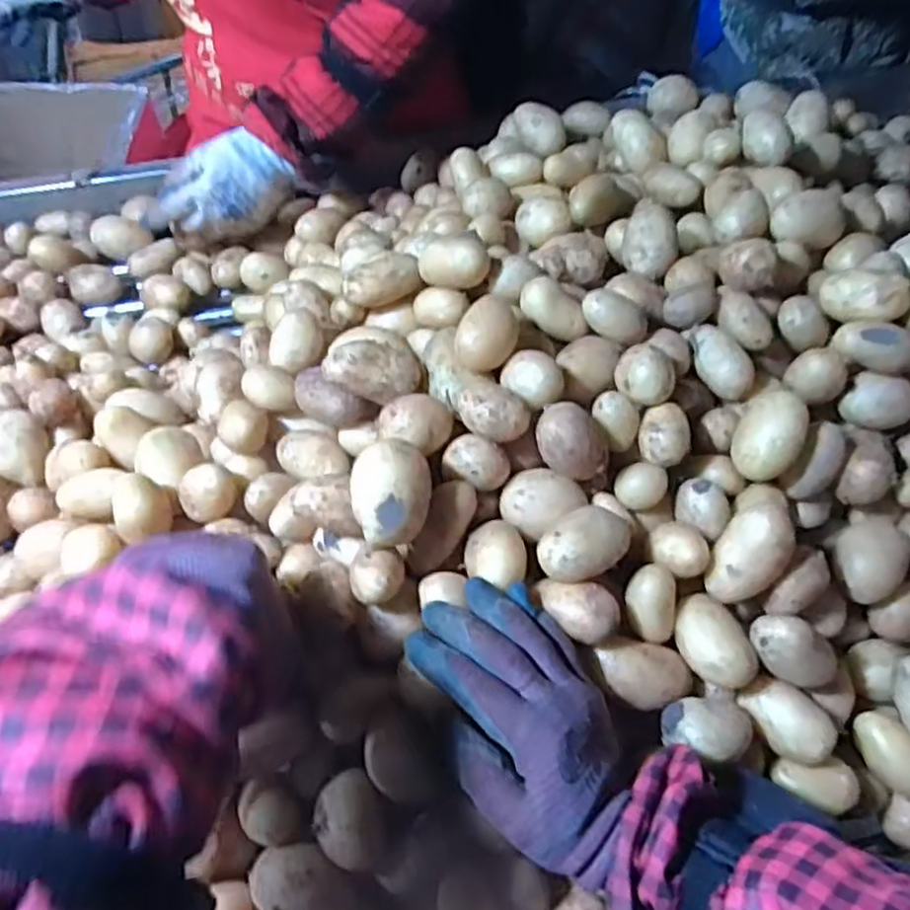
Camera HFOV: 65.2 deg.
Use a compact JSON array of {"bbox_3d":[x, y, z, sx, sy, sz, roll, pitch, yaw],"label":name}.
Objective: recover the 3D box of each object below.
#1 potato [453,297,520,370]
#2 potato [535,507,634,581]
[{"bbox_3d":[0.023,-0.085,0.494,0.037,0.028,0.052,23,57,12],"label":"potato"},{"bbox_3d":[0.080,0.056,0.442,0.055,0.033,0.038,-30,62,-22],"label":"potato"}]

